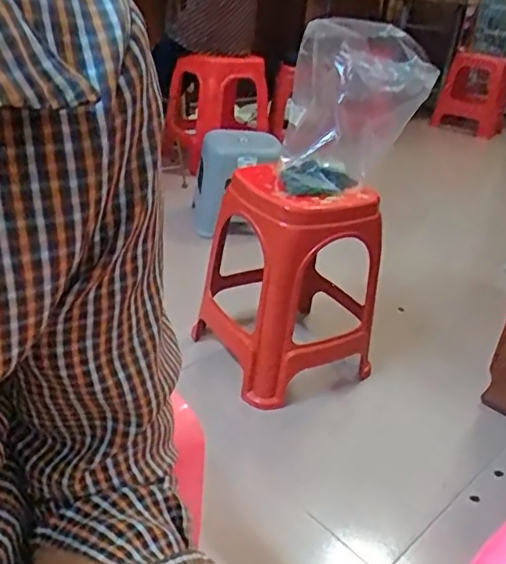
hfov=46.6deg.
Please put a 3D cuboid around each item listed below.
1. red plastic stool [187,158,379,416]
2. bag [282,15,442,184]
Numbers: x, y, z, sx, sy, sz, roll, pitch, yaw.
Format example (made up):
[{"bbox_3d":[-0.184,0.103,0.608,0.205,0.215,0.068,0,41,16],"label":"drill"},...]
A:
[{"bbox_3d":[0.087,-0.014,1.283,0.316,0.424,0.300,-8,32,-26],"label":"red plastic stool"},{"bbox_3d":[0.206,-0.367,1.192,0.260,0.279,0.159,6,29,-1],"label":"bag"}]

